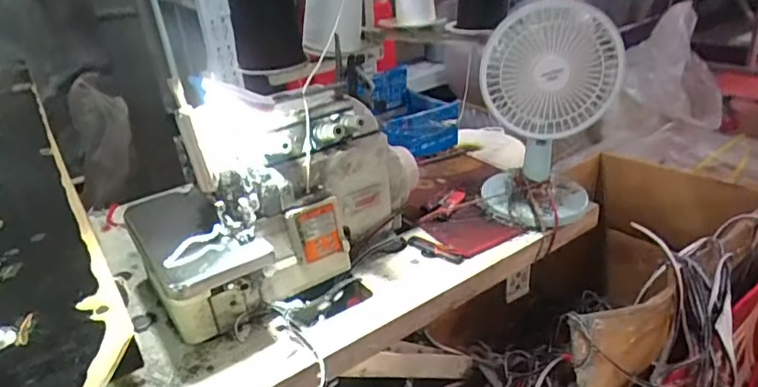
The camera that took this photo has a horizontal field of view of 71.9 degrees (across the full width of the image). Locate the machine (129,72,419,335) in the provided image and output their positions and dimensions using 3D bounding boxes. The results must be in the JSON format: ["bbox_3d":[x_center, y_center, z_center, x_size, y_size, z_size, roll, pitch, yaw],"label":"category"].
[{"bbox_3d":[-0.128,-0.018,0.674,0.375,0.212,0.200,-28,36,-36],"label":"machine"}]

